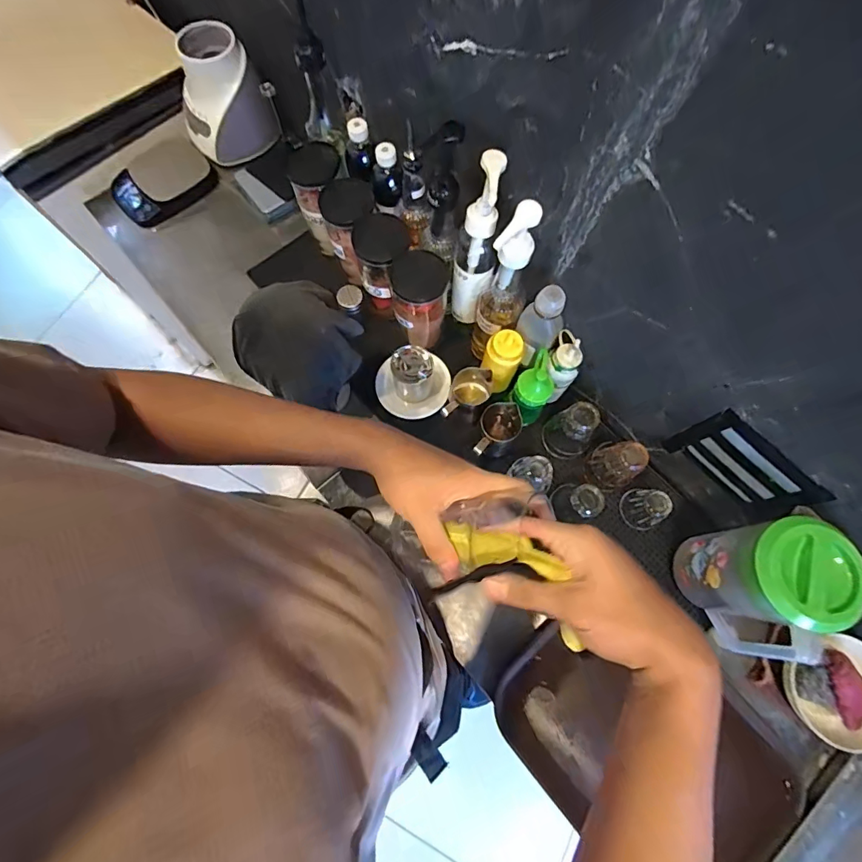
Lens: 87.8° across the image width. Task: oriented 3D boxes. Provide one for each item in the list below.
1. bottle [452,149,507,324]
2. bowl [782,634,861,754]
[{"bbox_3d":[0.071,-0.263,0.686,0.073,0.296,0.086,4,73,1],"label":"bottle"},{"bbox_3d":[0.600,0.383,0.651,0.133,0.062,0.134,0,73,0],"label":"bowl"}]

